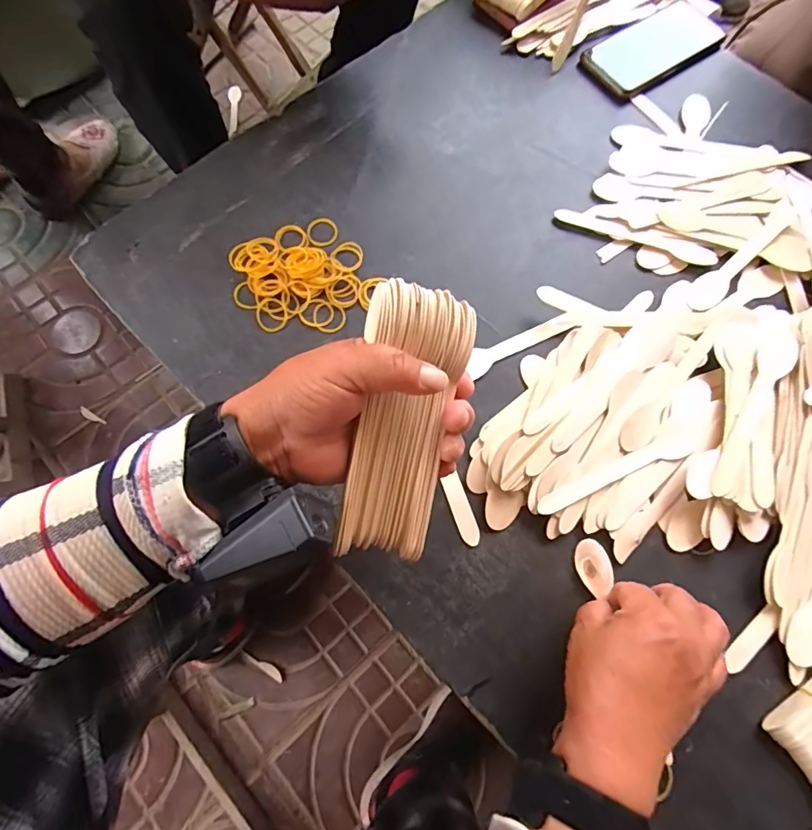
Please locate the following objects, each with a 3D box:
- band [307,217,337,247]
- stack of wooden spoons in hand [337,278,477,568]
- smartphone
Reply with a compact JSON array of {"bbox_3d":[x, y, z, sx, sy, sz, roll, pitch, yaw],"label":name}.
[{"bbox_3d":[-0.079,-0.174,0.443,0.028,0.004,0.032,-9,74,-4],"label":"band"},{"bbox_3d":[-0.001,0.007,0.273,0.055,0.028,0.158,11,101,2],"label":"stack of wooden spoons in hand"},{"bbox_3d":[0.276,-0.407,0.520,0.154,0.011,0.075,-31,77,-10],"label":"smartphone"}]

